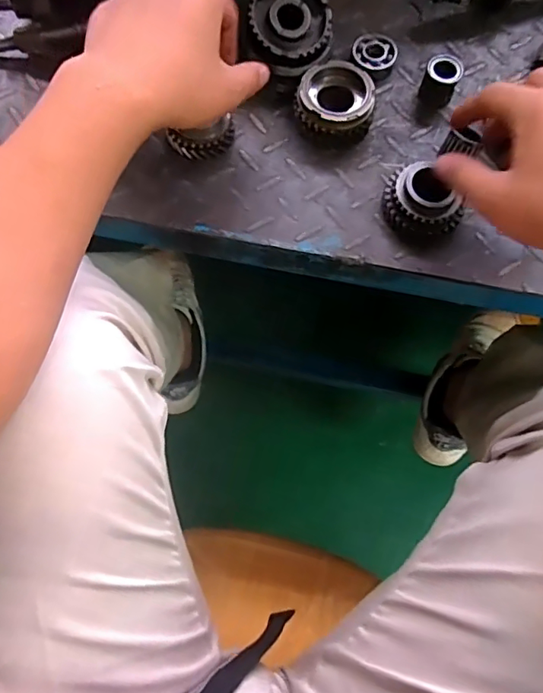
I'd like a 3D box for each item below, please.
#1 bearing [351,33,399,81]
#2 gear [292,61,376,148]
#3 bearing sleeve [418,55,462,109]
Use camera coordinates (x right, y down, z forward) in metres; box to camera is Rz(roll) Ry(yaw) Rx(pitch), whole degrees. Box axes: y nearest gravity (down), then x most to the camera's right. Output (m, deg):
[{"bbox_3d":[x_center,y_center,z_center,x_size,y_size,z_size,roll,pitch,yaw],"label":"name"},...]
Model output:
[{"bbox_3d":[0.091,-0.258,0.449,0.038,0.014,0.037,0,73,0],"label":"bearing"},{"bbox_3d":[0.053,-0.202,0.422,0.062,0.030,0.060,10,73,3],"label":"gear"},{"bbox_3d":[0.146,-0.230,0.438,0.029,0.028,0.032,21,74,7],"label":"bearing sleeve"}]

